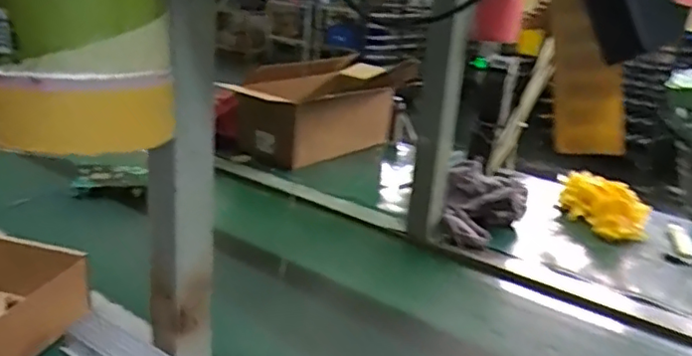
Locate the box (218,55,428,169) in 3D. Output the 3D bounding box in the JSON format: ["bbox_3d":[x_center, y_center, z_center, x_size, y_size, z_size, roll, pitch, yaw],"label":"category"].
[{"bbox_3d":[-0.032,-0.153,1.356,0.204,0.182,0.474,19,25,36],"label":"box"}]

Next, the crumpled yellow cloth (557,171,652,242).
[{"bbox_3d":[0.437,0.040,1.019,0.089,0.068,0.161,-1,20,-14],"label":"crumpled yellow cloth"}]

